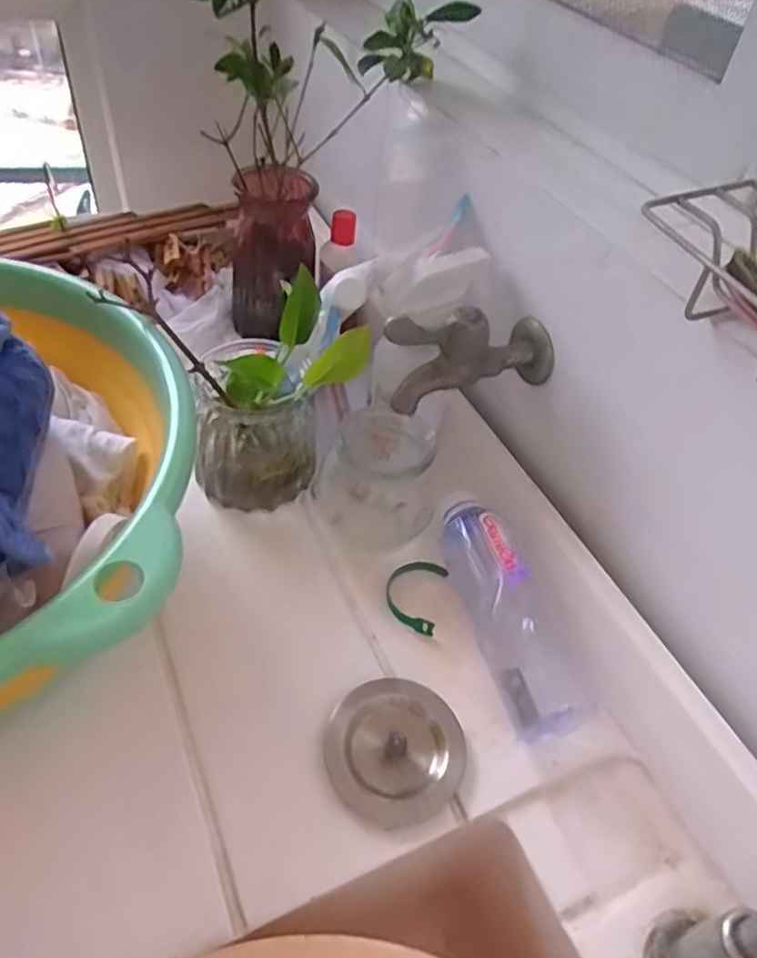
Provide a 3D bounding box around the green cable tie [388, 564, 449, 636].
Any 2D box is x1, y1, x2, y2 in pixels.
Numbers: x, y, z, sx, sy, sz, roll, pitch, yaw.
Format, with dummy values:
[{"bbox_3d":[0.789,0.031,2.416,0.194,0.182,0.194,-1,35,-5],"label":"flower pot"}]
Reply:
[{"bbox_3d":[0.026,0.084,0.506,0.040,0.014,0.059,14,48,7],"label":"green cable tie"}]

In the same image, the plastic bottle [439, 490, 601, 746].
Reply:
[{"bbox_3d":[0.093,0.087,0.481,0.062,0.072,0.177,-15,65,-19],"label":"plastic bottle"}]

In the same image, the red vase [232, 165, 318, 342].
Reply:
[{"bbox_3d":[-0.104,-0.221,0.677,0.073,0.154,0.068,38,55,26],"label":"red vase"}]

